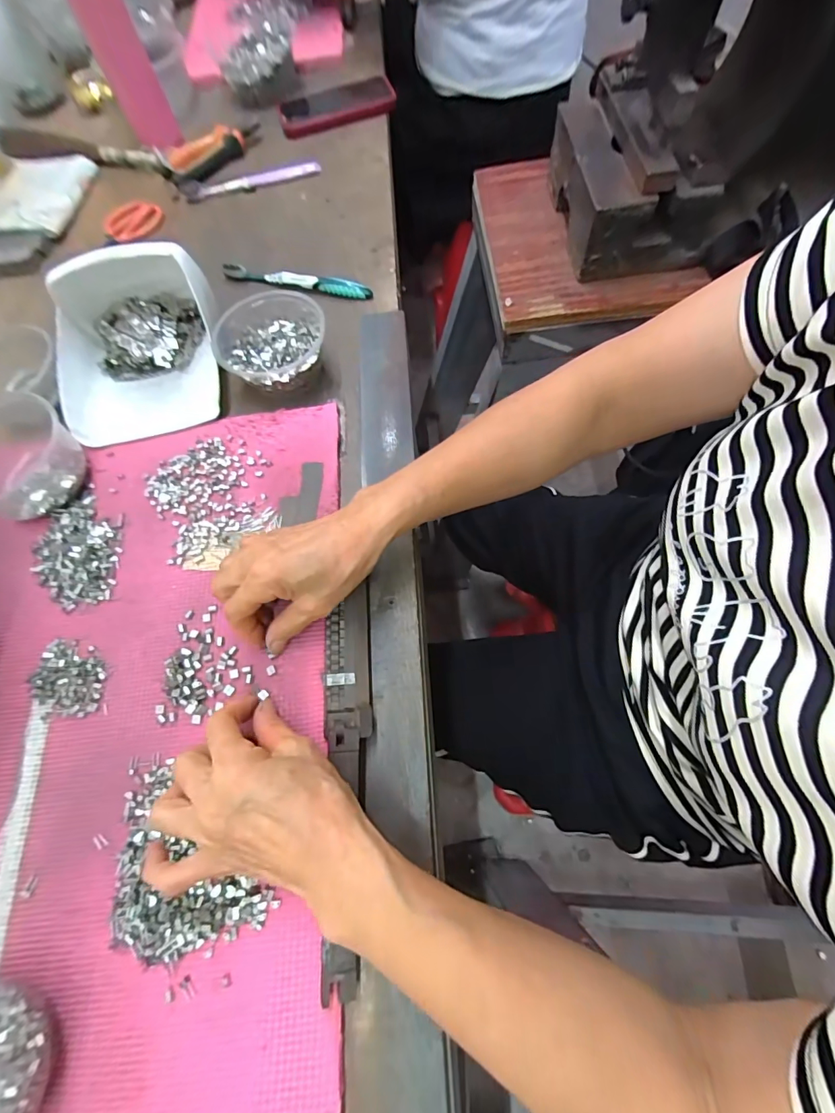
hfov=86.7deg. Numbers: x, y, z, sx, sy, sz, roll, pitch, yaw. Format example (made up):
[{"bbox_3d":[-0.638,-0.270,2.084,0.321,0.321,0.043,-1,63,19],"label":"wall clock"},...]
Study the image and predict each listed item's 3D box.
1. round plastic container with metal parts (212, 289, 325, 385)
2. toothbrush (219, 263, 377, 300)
[{"bbox_3d":[-0.140,-0.206,0.437,0.101,0.047,0.097,-2,67,5],"label":"round plastic container with metal parts"},{"bbox_3d":[-0.140,-0.316,0.504,0.182,0.016,0.009,15,70,12],"label":"toothbrush"}]

